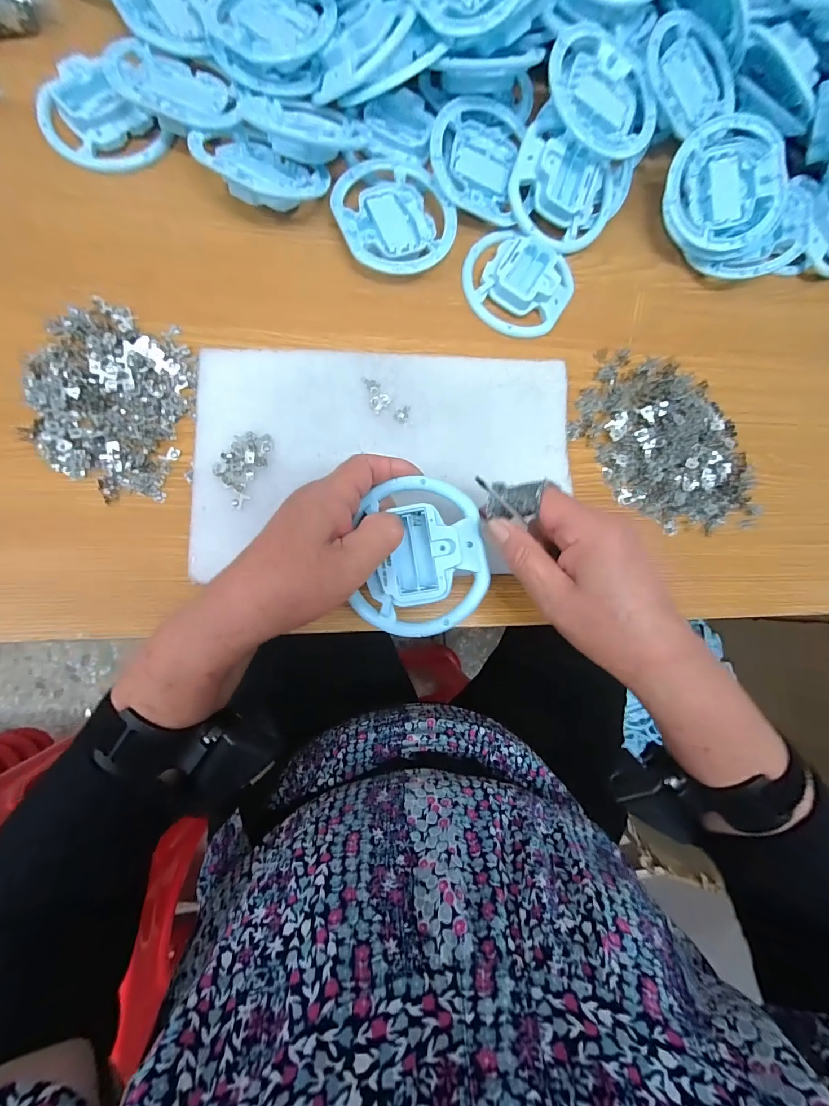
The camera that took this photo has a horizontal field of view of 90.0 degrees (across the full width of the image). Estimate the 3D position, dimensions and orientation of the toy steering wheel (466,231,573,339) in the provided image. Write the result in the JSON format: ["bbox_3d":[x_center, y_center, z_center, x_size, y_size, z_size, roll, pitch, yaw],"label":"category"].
[{"bbox_3d":[0.091,-0.243,0.371,0.100,0.016,0.087,30,83,-3],"label":"toy steering wheel"}]

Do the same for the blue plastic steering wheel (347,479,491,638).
[{"bbox_3d":[0.006,0.002,0.268,0.083,0.027,0.101,6,85,-6],"label":"blue plastic steering wheel"}]

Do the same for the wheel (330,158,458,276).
[{"bbox_3d":[-0.018,-0.292,0.361,0.098,0.017,0.106,1,85,-6],"label":"wheel"}]

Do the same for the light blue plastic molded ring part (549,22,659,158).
[{"bbox_3d":[0.160,-0.394,0.352,0.096,0.026,0.103,1,85,-6],"label":"light blue plastic molded ring part"}]

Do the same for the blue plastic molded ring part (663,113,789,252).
[{"bbox_3d":[0.284,-0.333,0.382,0.101,0.017,0.106,-38,98,7],"label":"blue plastic molded ring part"}]

